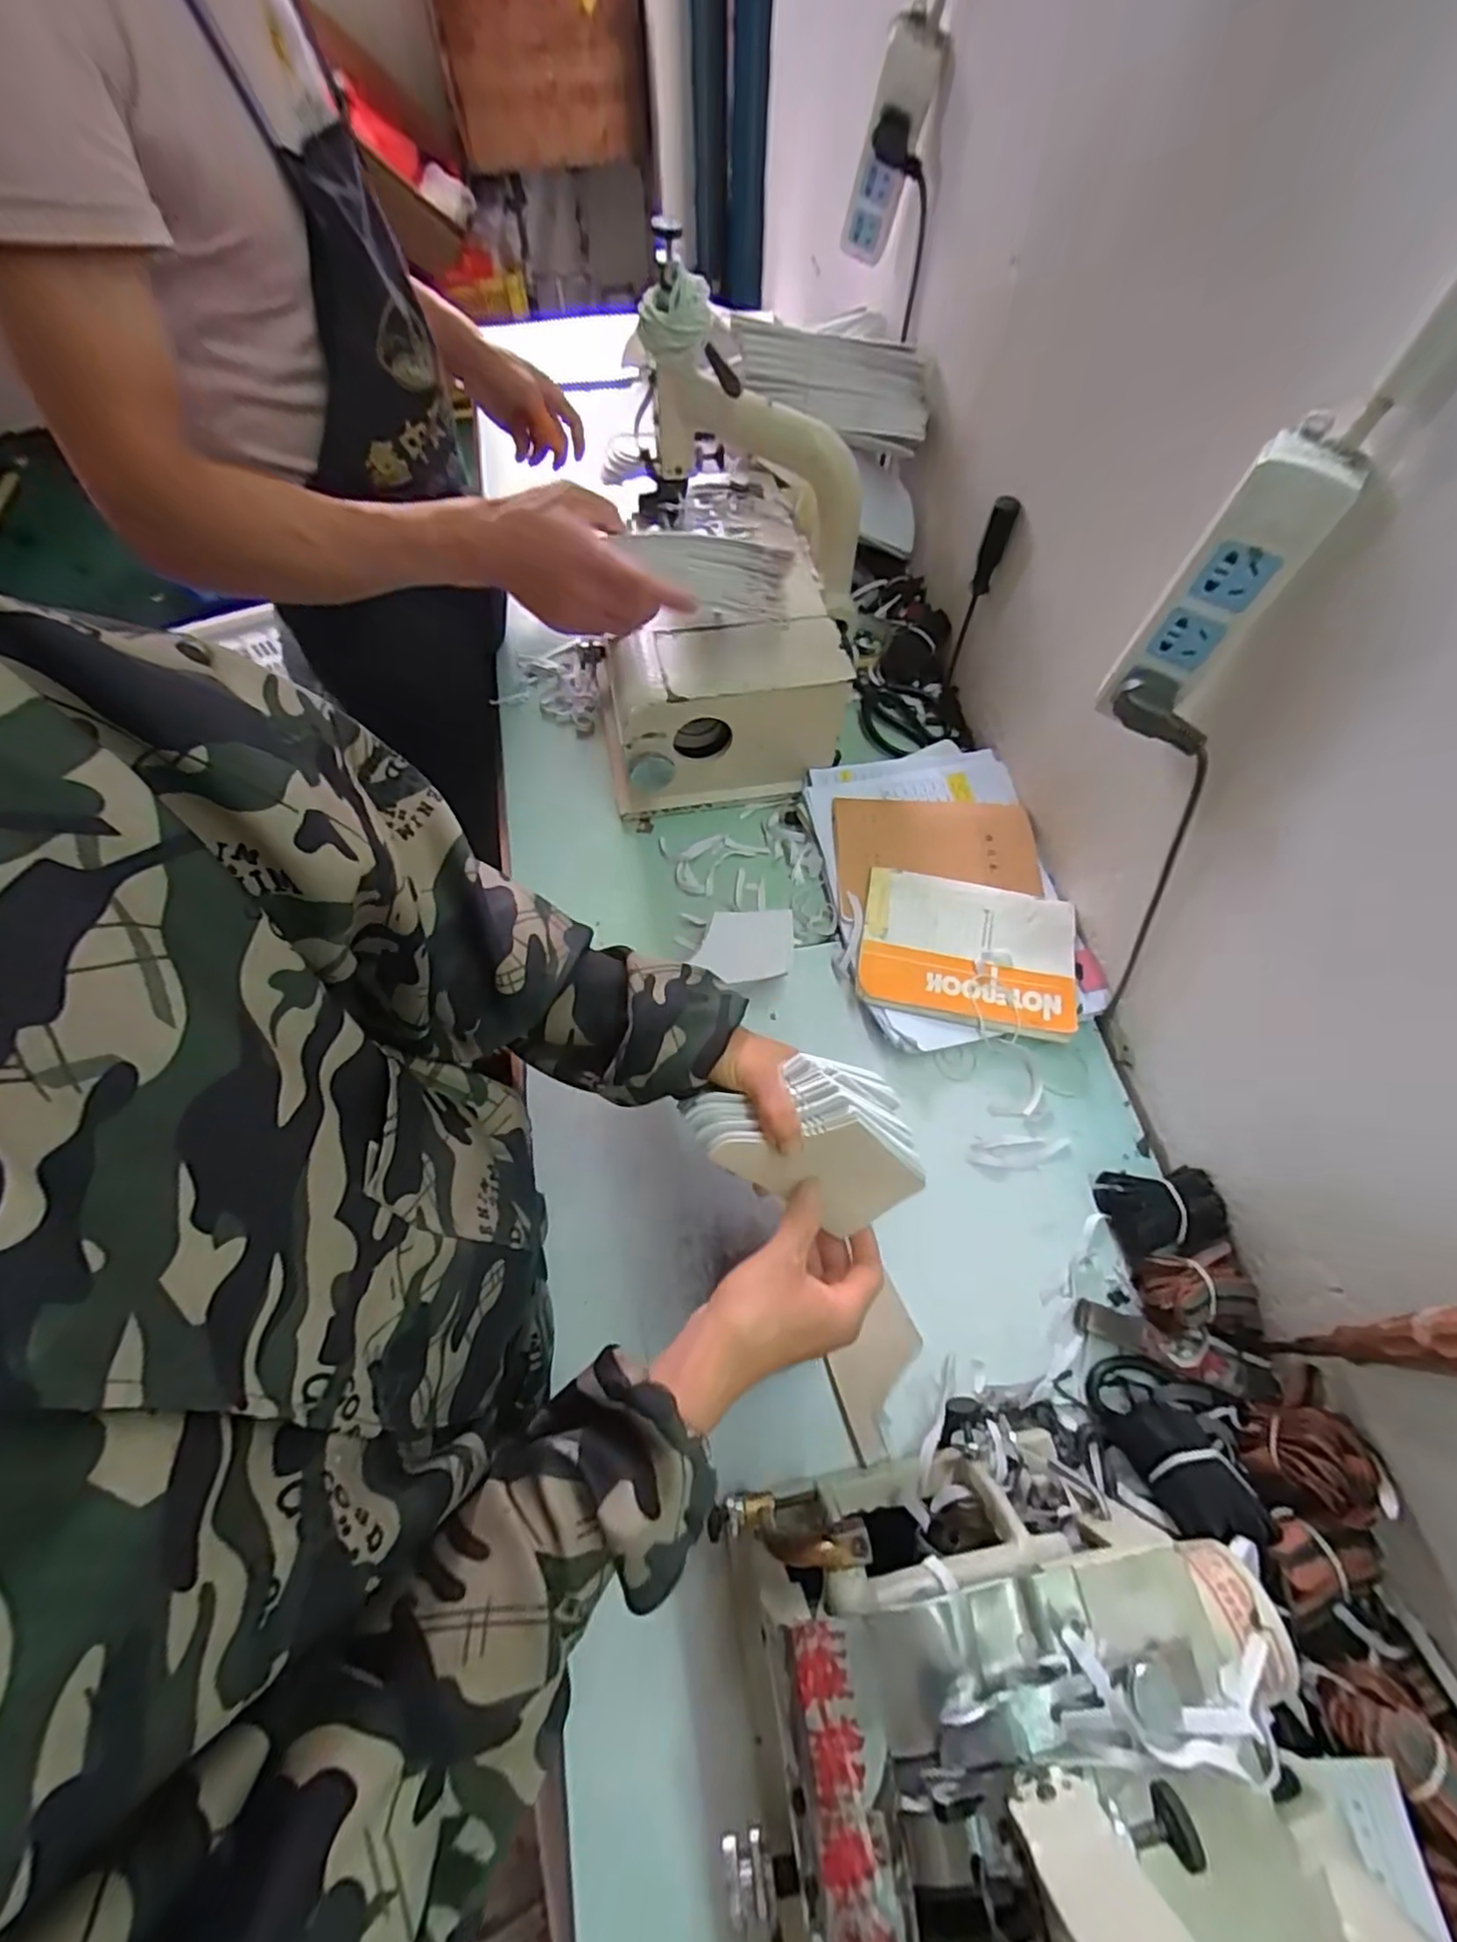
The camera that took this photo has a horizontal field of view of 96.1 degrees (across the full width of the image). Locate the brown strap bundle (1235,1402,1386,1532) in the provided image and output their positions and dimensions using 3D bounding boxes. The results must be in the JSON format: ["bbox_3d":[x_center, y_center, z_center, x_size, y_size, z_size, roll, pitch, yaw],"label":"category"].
[{"bbox_3d":[0.388,0.329,0.438,0.054,0.058,0.066,10,68,3],"label":"brown strap bundle"}]

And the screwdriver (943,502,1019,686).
[{"bbox_3d":[0.263,-0.404,0.703,0.024,0.199,0.031,21,68,7],"label":"screwdriver"}]

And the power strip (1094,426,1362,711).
[{"bbox_3d":[0.295,-0.226,0.400,0.050,0.149,0.033,34,71,12],"label":"power strip"}]

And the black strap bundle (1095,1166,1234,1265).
[{"bbox_3d":[0.354,0.195,0.532,0.083,0.038,0.068,-9,68,-5],"label":"black strap bundle"}]

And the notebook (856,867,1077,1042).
[{"bbox_3d":[0.225,-0.018,0.622,0.195,0.017,0.143,11,68,3],"label":"notebook"}]

